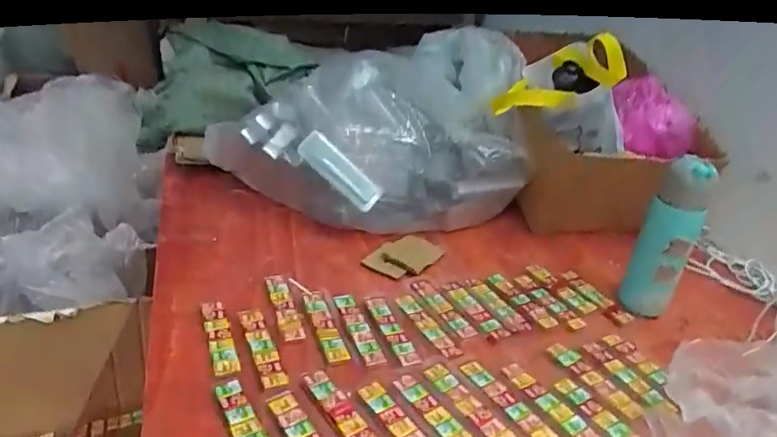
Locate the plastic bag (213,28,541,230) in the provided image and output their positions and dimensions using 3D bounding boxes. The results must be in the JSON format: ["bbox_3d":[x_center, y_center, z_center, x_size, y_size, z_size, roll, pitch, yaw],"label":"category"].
[{"bbox_3d":[-0.032,-0.152,0.862,0.477,0.259,0.277,-2,29,-15],"label":"plastic bag"}]

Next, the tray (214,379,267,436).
[{"bbox_3d":[-0.126,0.187,0.471,0.025,0.006,0.116,-12,33,-31],"label":"tray"}]

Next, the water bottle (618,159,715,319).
[{"bbox_3d":[0.361,0.025,0.681,0.062,0.210,0.055,22,32,27],"label":"water bottle"}]

